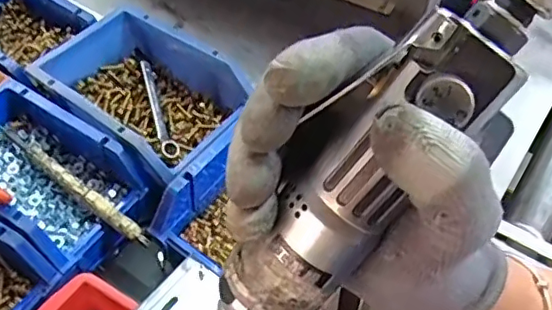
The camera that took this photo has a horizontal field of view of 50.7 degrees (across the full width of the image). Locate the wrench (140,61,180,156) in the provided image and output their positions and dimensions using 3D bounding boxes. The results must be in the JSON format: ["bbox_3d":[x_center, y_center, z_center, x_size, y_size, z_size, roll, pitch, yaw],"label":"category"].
[{"bbox_3d":[-0.109,-0.043,0.534,0.014,0.016,0.111,-16,53,-14],"label":"wrench"}]

